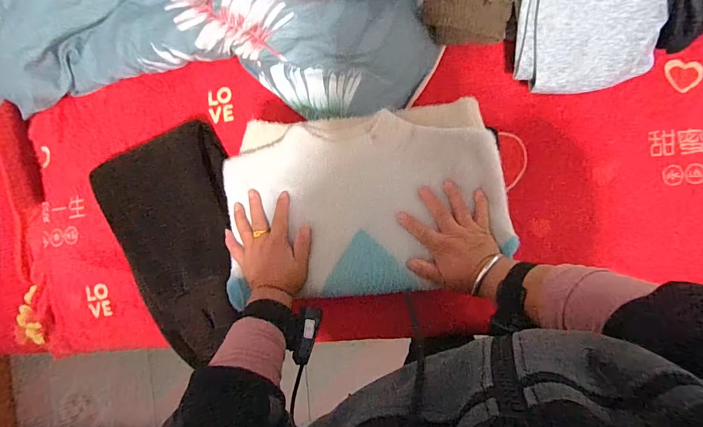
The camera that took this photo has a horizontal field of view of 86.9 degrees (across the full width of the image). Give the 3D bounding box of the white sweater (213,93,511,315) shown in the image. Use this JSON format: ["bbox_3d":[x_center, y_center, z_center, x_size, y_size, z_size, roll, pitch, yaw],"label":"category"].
[{"bbox_3d":[0.009,-0.017,0.522,0.375,0.071,0.249,-5,92,6],"label":"white sweater"}]

